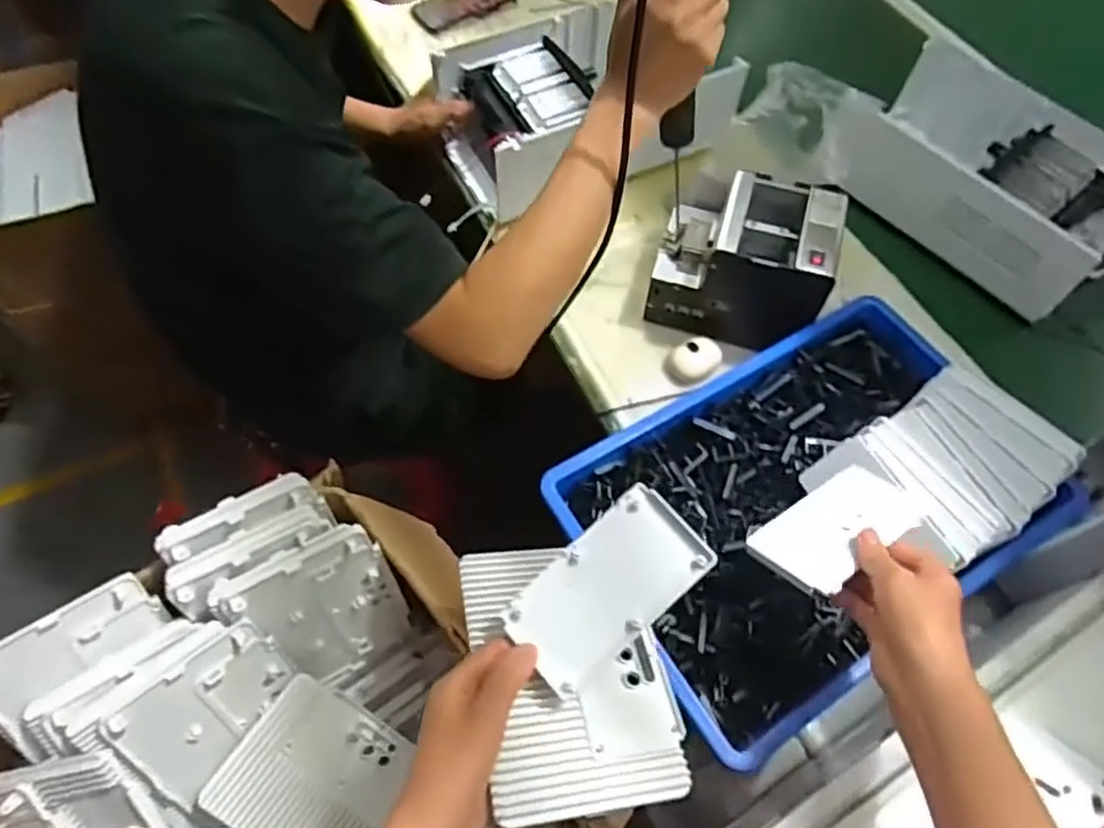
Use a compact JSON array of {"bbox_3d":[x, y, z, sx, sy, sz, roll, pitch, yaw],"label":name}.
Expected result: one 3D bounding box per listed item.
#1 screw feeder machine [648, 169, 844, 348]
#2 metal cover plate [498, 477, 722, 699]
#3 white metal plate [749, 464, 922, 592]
[{"bbox_3d":[0.213,-0.175,0.783,0.180,0.131,0.164,16,61,6],"label":"screw feeder machine"},{"bbox_3d":[0.036,0.116,0.467,0.135,0.005,0.072,-42,76,-3],"label":"metal cover plate"},{"bbox_3d":[0.230,0.087,0.554,0.148,0.012,0.072,-26,46,-26],"label":"white metal plate"}]

